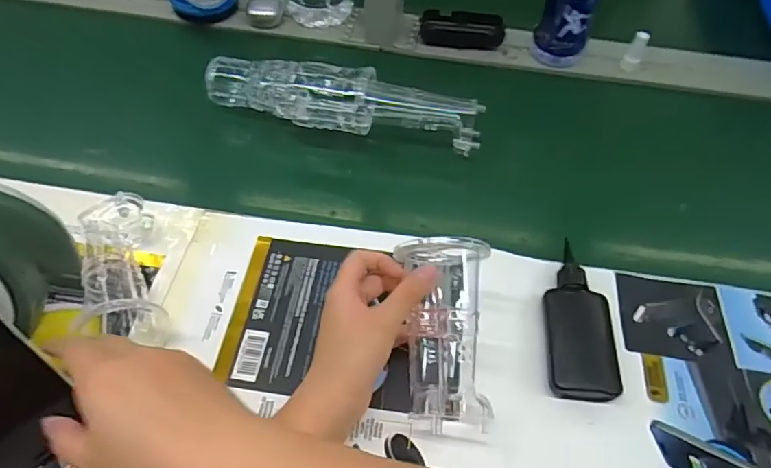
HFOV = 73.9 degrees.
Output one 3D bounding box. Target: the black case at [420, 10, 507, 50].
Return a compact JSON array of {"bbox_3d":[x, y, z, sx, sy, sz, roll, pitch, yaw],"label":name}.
[{"bbox_3d":[0.104,-0.276,0.689,0.110,0.028,0.036,6,55,-1],"label":"black case"}]

